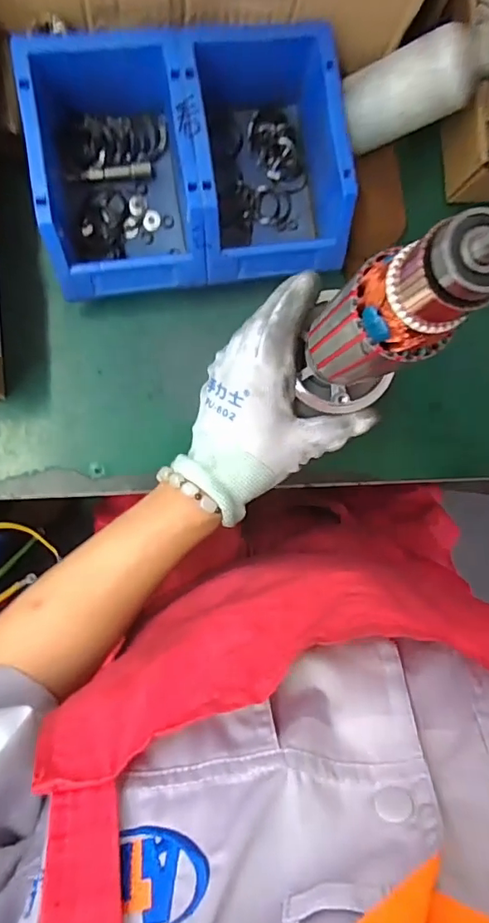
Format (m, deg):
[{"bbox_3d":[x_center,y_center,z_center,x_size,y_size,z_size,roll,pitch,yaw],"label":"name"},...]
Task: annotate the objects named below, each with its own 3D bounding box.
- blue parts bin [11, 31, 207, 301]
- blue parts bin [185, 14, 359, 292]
[{"bbox_3d":[-0.091,-0.211,0.372,0.106,0.074,0.169,-8,91,-8],"label":"blue parts bin"},{"bbox_3d":[0.011,-0.226,0.385,0.109,0.075,0.166,-10,91,-8],"label":"blue parts bin"}]

